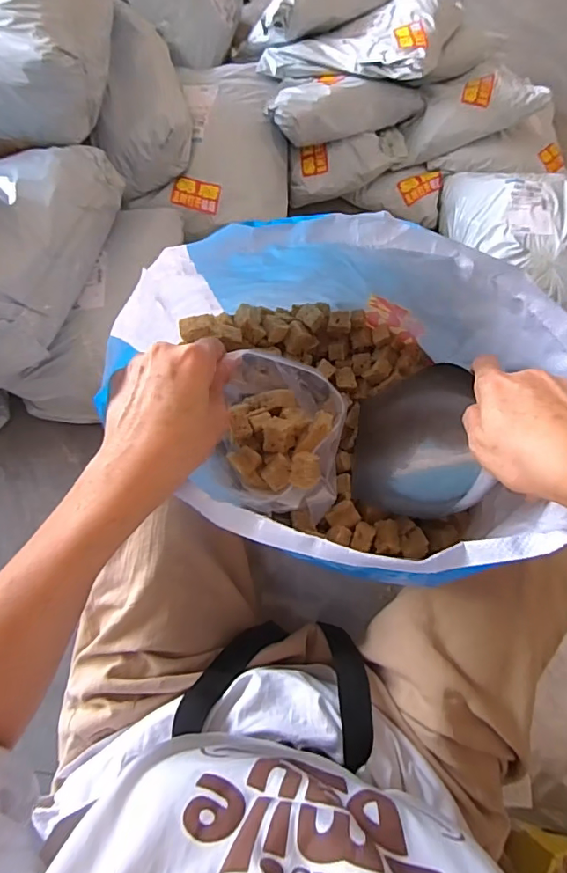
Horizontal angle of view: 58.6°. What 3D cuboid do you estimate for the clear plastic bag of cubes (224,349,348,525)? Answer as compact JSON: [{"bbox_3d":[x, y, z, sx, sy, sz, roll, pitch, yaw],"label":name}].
[{"bbox_3d":[-0.002,-0.008,0.394,0.092,0.084,0.123,3,73,-1],"label":"clear plastic bag of cubes"}]

